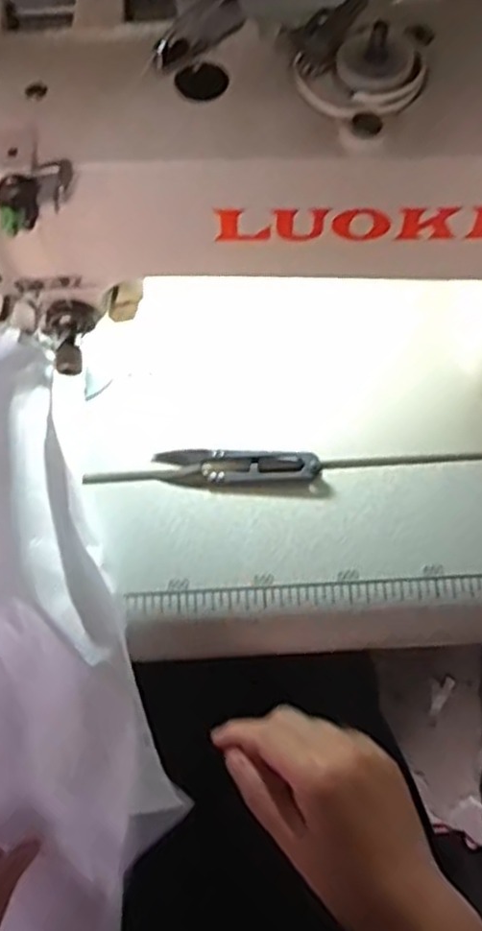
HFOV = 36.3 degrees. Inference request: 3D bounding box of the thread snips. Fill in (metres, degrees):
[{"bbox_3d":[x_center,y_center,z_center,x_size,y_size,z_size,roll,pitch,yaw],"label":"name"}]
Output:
[{"bbox_3d":[-0.002,0.000,0.459,0.101,0.009,0.021,4,70,5],"label":"thread snips"}]

